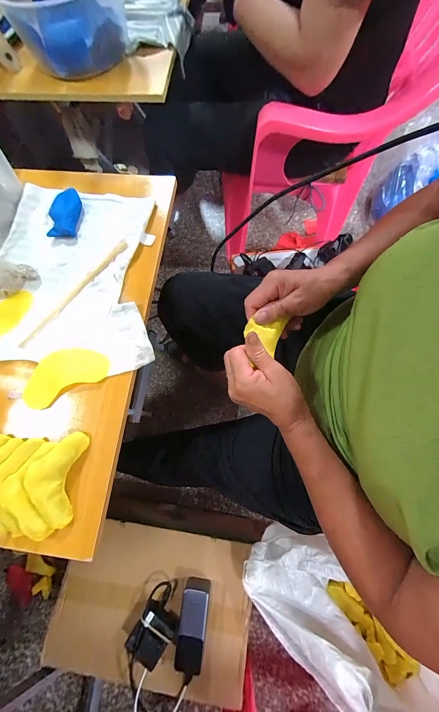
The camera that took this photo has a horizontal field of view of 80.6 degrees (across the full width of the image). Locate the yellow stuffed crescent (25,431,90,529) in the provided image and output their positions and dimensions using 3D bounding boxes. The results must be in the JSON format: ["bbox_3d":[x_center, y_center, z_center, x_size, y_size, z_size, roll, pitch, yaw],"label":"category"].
[{"bbox_3d":[-0.206,0.152,0.325,0.050,0.037,0.107,5,73,4],"label":"yellow stuffed crescent"}]

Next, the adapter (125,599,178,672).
[{"bbox_3d":[-0.136,0.561,0.525,0.071,0.029,0.101,29,77,10],"label":"adapter"}]

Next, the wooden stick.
[{"bbox_3d":[-0.226,-0.099,0.404,0.010,0.010,0.224,39,78,12],"label":"wooden stick"}]

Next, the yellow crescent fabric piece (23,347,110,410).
[{"bbox_3d":[-0.223,0.021,0.371,0.118,0.012,0.068,-28,74,-6],"label":"yellow crescent fabric piece"}]

